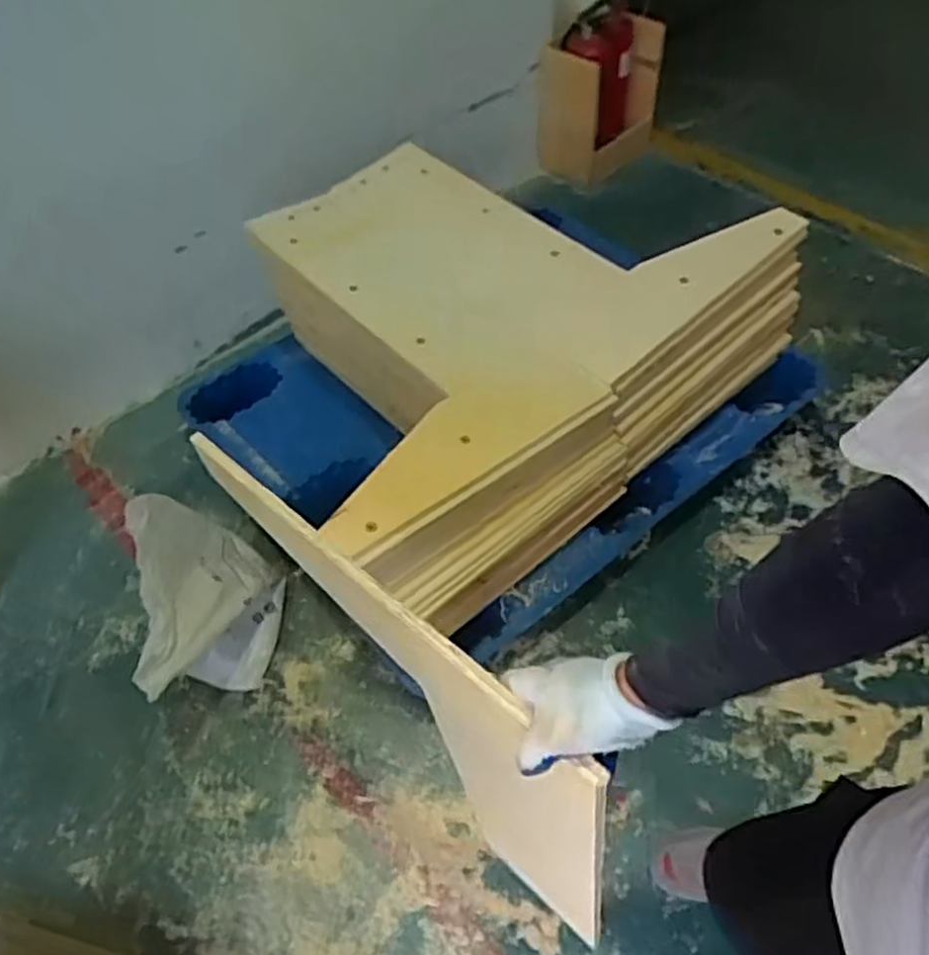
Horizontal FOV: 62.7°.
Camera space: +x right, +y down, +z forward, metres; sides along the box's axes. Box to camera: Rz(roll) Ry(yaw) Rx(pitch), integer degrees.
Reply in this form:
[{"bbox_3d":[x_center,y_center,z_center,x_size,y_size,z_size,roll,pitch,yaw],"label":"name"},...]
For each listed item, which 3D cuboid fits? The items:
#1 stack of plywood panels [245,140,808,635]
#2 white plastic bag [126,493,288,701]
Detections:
[{"bbox_3d":[0.034,-0.310,1.569,1.085,0.409,0.775,-39,58,-24],"label":"stack of plywood panels"},{"bbox_3d":[-0.470,0.247,1.423,0.149,0.417,0.378,-4,53,2],"label":"white plastic bag"}]

